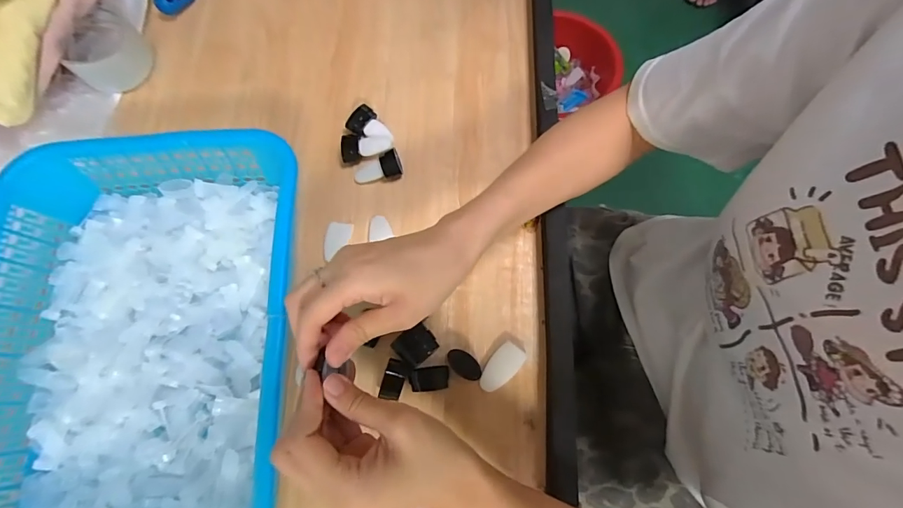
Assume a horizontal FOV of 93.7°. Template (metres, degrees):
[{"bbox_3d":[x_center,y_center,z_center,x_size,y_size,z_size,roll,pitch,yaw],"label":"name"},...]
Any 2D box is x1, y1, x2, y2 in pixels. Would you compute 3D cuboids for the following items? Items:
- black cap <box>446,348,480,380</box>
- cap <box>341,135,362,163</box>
[{"bbox_3d":[0.011,0.096,0.367,0.032,0.007,0.019,32,75,12],"label":"black cap"},{"bbox_3d":[-0.106,-0.111,0.444,0.020,0.013,0.031,-11,71,-2],"label":"cap"}]

